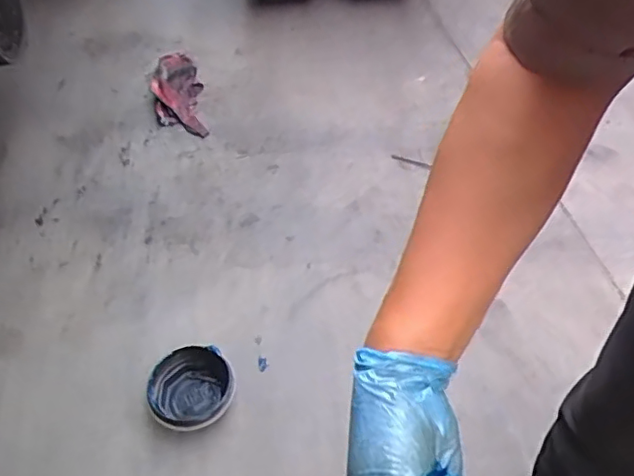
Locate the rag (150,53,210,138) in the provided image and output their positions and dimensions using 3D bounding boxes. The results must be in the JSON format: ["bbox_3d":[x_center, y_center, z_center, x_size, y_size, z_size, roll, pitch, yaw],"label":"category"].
[{"bbox_3d":[-0.416,-0.427,1.745,0.153,0.102,0.299,-13,50,-9],"label":"rag"}]

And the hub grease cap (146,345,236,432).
[{"bbox_3d":[-0.243,0.301,1.146,0.161,0.068,0.173,-1,49,1],"label":"hub grease cap"}]

